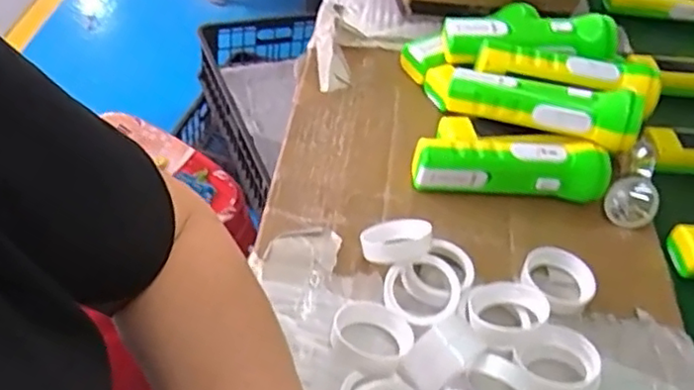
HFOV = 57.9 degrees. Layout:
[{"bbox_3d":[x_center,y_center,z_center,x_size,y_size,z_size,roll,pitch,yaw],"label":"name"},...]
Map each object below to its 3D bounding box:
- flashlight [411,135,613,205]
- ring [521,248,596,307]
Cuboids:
[{"bbox_3d":[0.140,-0.024,0.544,0.166,0.047,0.045,5,45,-2],"label":"flashlight"},{"bbox_3d":[0.162,0.063,0.481,0.053,0.015,0.049,3,46,-3],"label":"ring"}]

